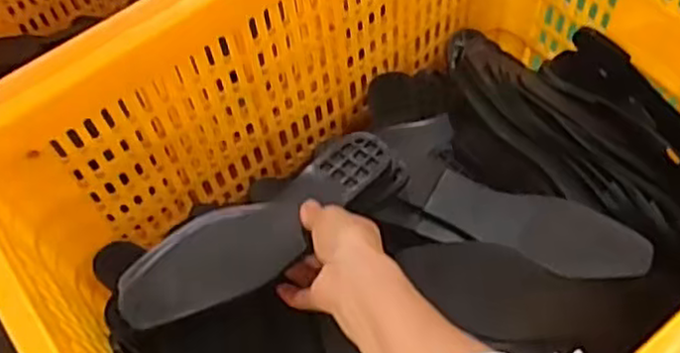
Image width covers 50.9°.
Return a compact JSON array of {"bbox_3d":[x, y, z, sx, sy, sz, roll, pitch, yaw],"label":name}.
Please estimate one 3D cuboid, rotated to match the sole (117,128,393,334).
[{"bbox_3d":[-0.060,0.041,0.584,0.249,0.022,0.071,-34,62,-21],"label":"sole"}]

